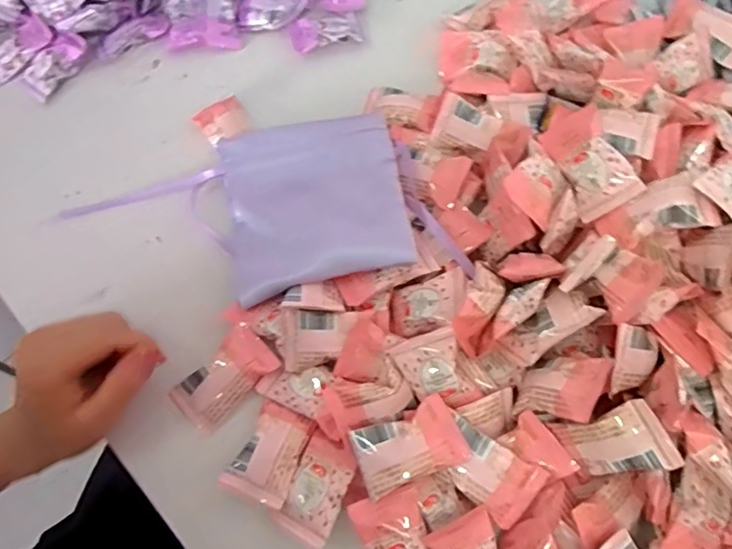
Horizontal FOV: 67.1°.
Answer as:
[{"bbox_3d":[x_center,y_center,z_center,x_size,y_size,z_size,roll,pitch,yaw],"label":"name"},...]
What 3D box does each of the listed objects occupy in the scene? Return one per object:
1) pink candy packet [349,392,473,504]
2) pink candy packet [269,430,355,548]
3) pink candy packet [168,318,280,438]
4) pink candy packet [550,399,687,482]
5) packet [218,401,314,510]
[{"bbox_3d":[0.025,0.102,0.327,0.061,0.022,0.040,-21,68,-7],"label":"pink candy packet"},{"bbox_3d":[-0.030,0.131,0.337,0.037,0.012,0.056,27,71,13],"label":"pink candy packet"},{"bbox_3d":[-0.095,0.069,0.370,0.069,0.015,0.040,-42,72,-14],"label":"pink candy packet"},{"bbox_3d":[0.137,0.095,0.307,0.057,0.009,0.039,-33,88,34],"label":"pink candy packet"},{"bbox_3d":[-0.059,0.115,0.351,0.040,0.018,0.056,24,70,12],"label":"packet"}]

